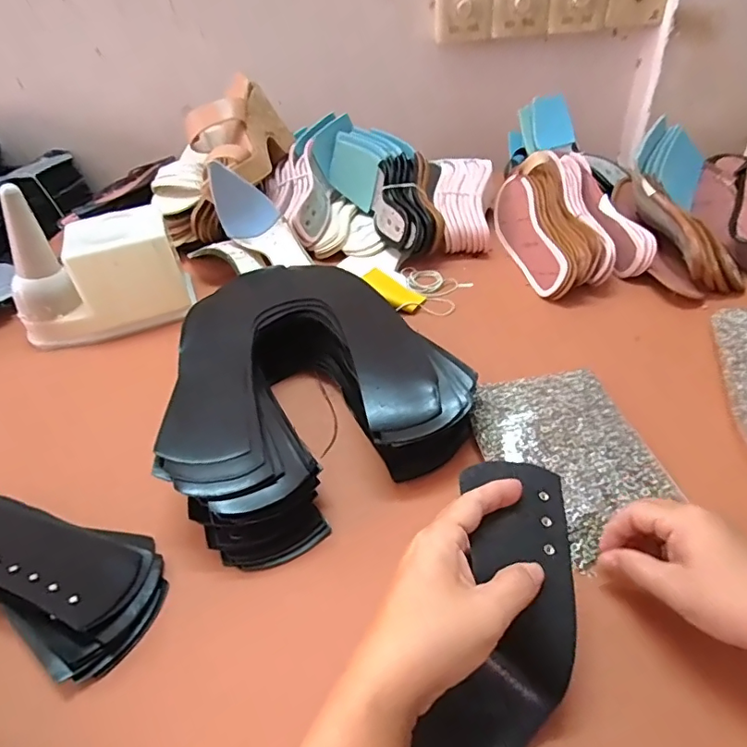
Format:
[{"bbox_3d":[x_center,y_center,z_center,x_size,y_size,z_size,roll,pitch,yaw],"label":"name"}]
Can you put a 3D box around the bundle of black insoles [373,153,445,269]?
[{"bbox_3d":[0.043,-0.228,0.703,0.081,0.063,0.172,-6,57,-1],"label":"bundle of black insoles"}]

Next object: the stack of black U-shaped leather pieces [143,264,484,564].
[{"bbox_3d":[-0.080,0.006,0.498,0.256,0.080,0.297,-24,45,-19],"label":"stack of black U-shaped leather pieces"}]

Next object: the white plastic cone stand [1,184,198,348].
[{"bbox_3d":[-0.328,-0.124,0.603,0.194,0.147,0.103,-14,42,-9],"label":"white plastic cone stand"}]

